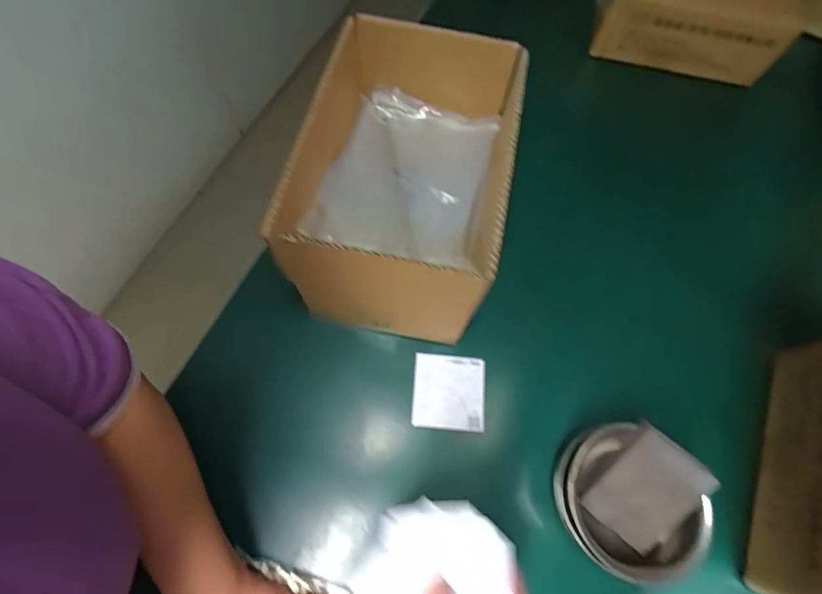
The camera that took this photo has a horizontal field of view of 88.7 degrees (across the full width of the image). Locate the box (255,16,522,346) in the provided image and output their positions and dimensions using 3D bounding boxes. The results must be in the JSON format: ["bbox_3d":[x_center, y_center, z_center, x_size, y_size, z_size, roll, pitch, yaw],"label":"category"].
[{"bbox_3d":[-0.004,-0.111,0.455,0.183,0.182,0.277,12,68,2],"label":"box"}]

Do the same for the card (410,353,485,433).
[{"bbox_3d":[0.042,0.106,0.472,0.079,0.005,0.081,5,68,-1],"label":"card"}]

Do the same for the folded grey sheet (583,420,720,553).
[{"bbox_3d":[0.212,0.176,0.380,0.072,0.012,0.102,35,108,13],"label":"folded grey sheet"}]

